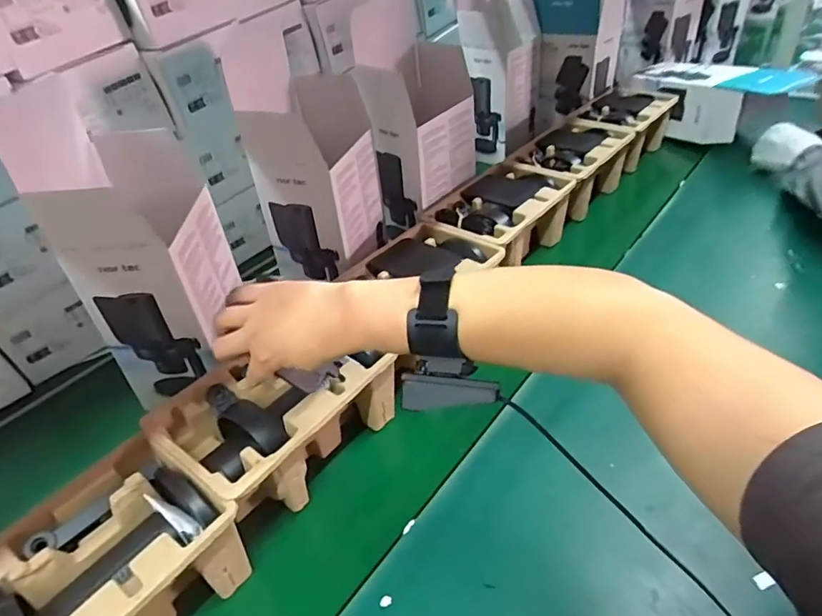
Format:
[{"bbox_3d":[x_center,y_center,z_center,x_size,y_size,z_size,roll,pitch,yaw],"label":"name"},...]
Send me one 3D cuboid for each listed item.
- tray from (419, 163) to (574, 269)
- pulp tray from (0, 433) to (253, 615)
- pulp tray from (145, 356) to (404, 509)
[{"bbox_3d":[0.142,-0.134,0.821,0.154,0.099,0.245,24,48,31],"label":"tray"},{"bbox_3d":[-0.260,0.234,0.413,0.144,0.100,0.216,23,47,30],"label":"pulp tray"},{"bbox_3d":[-0.141,0.123,0.538,0.145,0.107,0.189,24,48,31],"label":"pulp tray"}]

